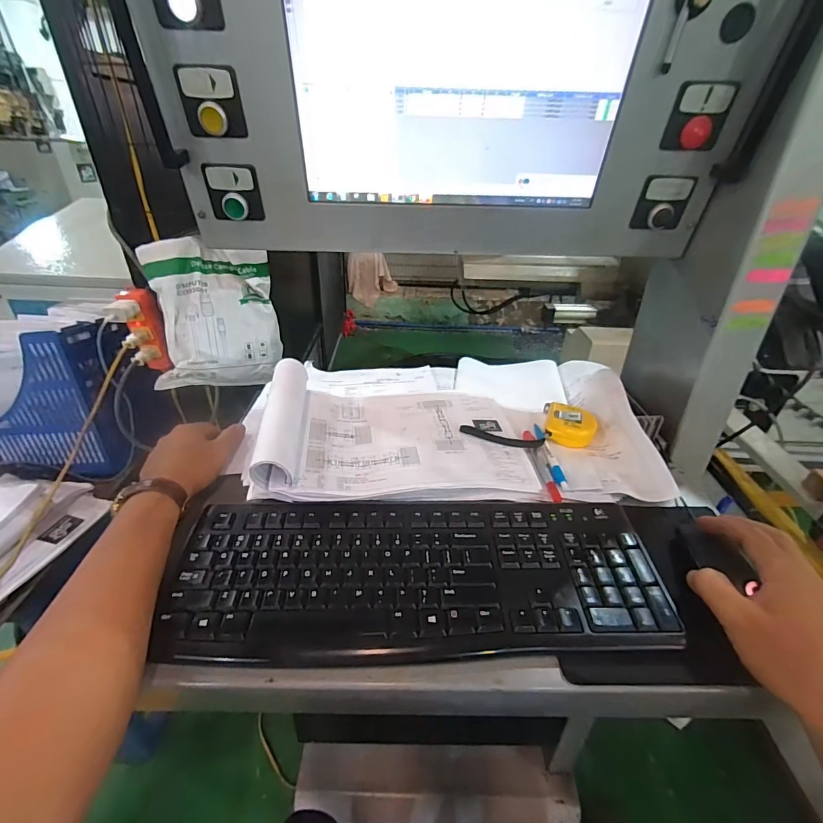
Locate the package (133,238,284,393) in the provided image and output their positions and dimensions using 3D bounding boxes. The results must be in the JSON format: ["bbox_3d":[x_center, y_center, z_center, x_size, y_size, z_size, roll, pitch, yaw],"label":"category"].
[{"bbox_3d":[-0.338,-0.168,0.726,0.210,0.247,0.039,-7,8,-31],"label":"package"}]

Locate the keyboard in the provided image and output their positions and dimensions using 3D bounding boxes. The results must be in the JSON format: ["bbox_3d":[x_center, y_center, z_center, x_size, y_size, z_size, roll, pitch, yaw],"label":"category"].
[{"bbox_3d":[0.005,0.144,0.380,0.426,0.029,0.147,1,34,-2],"label":"keyboard"}]

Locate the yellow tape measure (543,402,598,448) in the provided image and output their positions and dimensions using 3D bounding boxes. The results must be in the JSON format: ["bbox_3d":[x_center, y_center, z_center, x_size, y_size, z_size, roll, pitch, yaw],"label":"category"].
[{"bbox_3d":[0.214,0.013,0.555,0.063,0.029,0.074,10,34,12],"label":"yellow tape measure"}]

